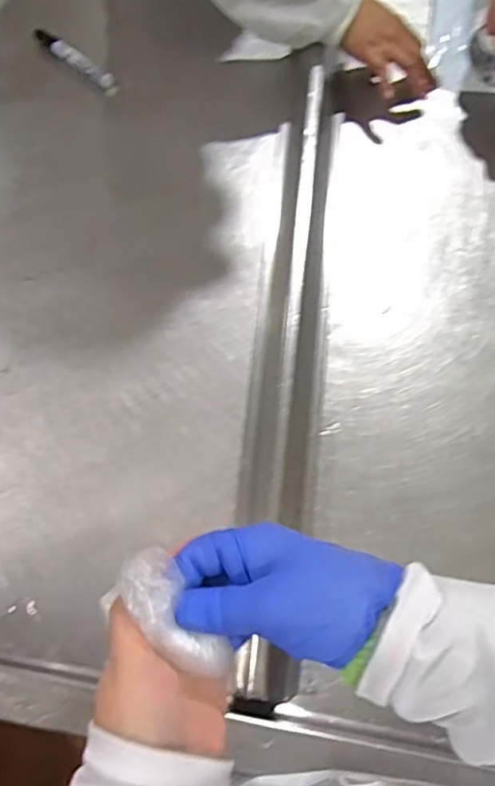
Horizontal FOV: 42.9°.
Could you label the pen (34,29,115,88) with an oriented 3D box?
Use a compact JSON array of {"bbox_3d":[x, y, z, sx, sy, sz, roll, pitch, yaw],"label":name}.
[{"bbox_3d":[-0.223,-0.427,0.801,0.128,0.019,0.025,39,74,15],"label":"pen"}]

